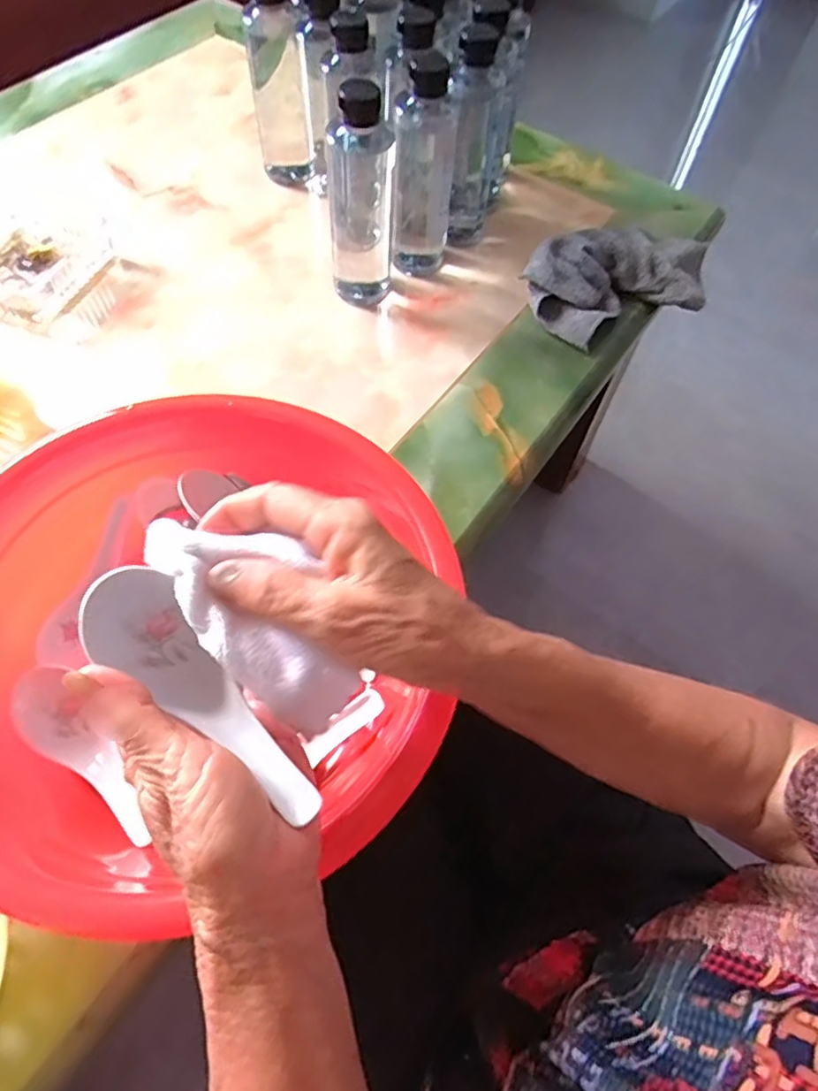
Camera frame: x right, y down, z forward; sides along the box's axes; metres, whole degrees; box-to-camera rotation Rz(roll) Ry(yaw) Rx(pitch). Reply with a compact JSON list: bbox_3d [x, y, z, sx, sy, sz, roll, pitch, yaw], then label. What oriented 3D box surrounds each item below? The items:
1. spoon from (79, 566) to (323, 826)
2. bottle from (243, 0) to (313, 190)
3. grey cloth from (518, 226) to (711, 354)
[{"bbox_3d":[-0.083,0.063,0.268,0.123,0.027,0.038,46,67,1],"label":"spoon"},{"bbox_3d":[-0.126,-0.444,0.628,0.051,0.171,0.045,-10,62,-9],"label":"bottle"},{"bbox_3d":[0.216,-0.262,0.621,0.214,0.044,0.113,-20,64,-14],"label":"grey cloth"}]

